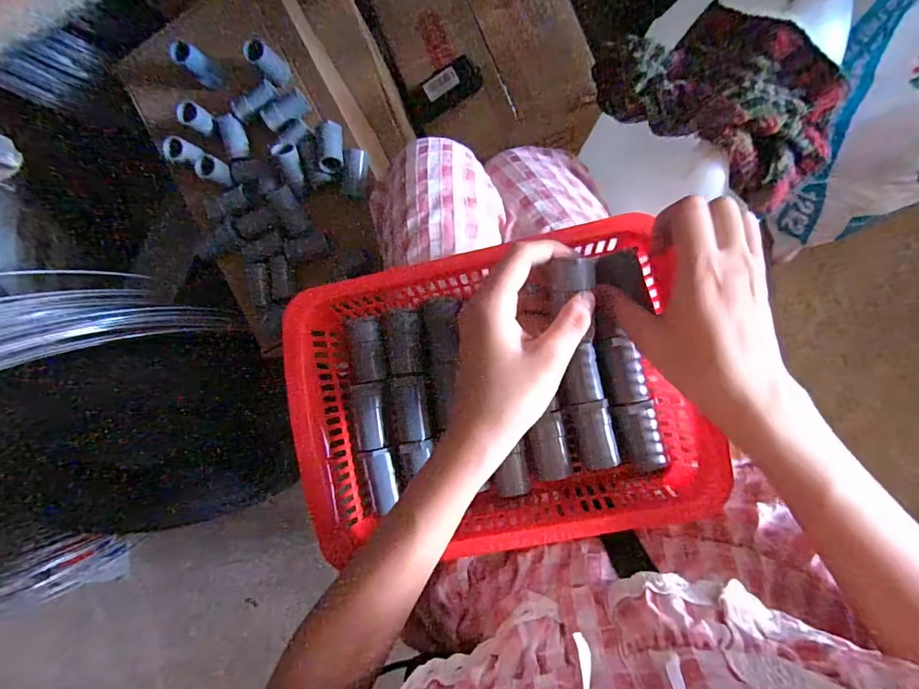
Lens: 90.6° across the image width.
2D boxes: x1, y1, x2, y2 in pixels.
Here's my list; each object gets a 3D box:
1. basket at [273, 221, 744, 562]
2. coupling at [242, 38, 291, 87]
[{"bbox_3d":[0.023,0.038,0.328,0.268,0.059,0.215,-13,91,9],"label":"basket"},{"bbox_3d":[-0.217,-0.321,0.519,0.028,0.054,0.029,0,93,8],"label":"coupling"}]

